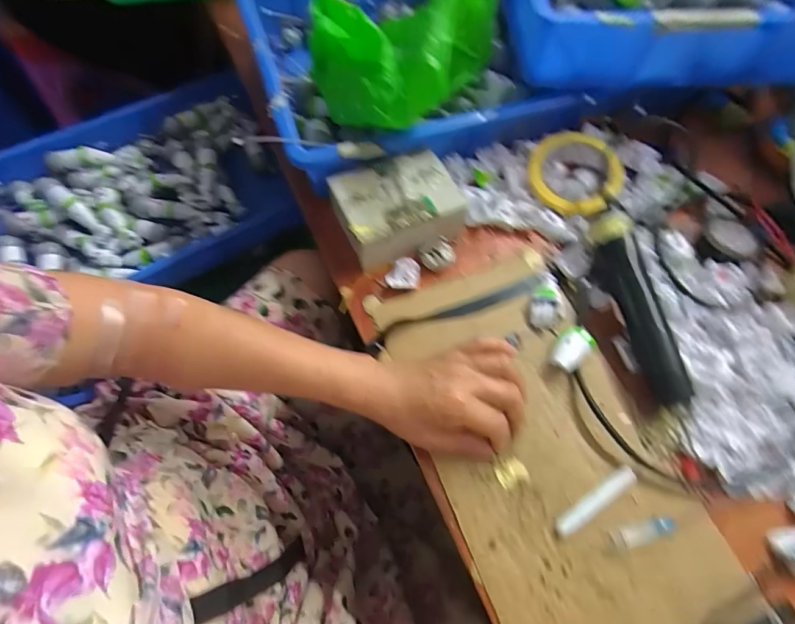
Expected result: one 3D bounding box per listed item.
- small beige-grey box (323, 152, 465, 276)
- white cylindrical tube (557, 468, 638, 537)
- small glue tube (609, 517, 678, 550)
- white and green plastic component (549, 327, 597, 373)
[{"bbox_3d":[0.000,-0.111,0.461,0.125,0.051,0.091,-20,65,-11],"label":"small beige-grey box"},{"bbox_3d":[0.163,0.155,0.352,0.082,0.008,0.013,-30,67,-11],"label":"white cylindrical tube"},{"bbox_3d":[0.194,0.174,0.338,0.049,0.010,0.014,-14,65,-4],"label":"small glue tube"},{"bbox_3d":[0.163,0.035,0.401,0.029,0.018,0.045,39,72,19],"label":"white and green plastic component"}]

